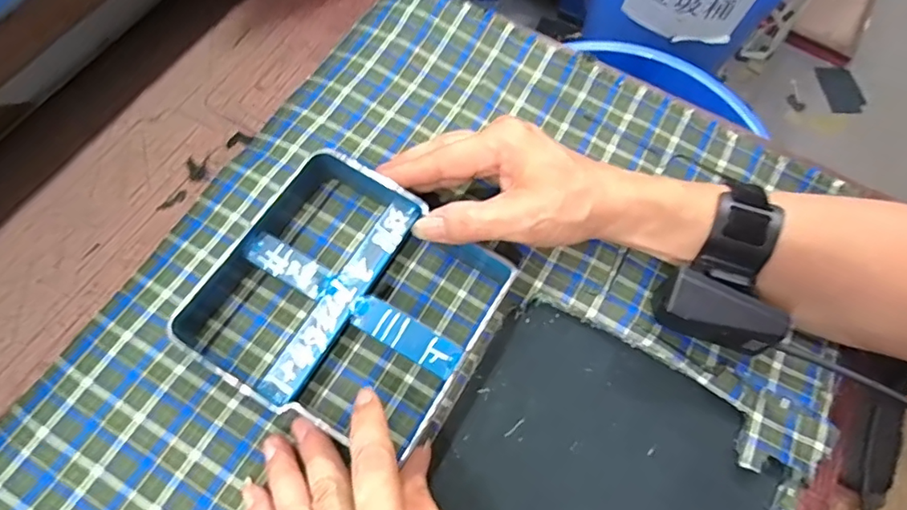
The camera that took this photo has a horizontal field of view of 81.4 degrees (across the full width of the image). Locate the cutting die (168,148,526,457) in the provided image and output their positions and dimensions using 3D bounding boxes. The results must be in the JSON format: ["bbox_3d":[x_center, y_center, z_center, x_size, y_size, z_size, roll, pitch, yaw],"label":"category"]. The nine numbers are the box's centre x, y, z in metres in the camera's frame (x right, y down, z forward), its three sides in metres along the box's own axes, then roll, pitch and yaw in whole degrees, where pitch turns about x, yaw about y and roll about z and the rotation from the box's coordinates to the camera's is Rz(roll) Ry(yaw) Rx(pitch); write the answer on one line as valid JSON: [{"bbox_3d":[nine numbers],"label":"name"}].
[{"bbox_3d":[-0.067,0.024,0.316,0.160,0.034,0.143,30,69,9],"label":"cutting die"}]

